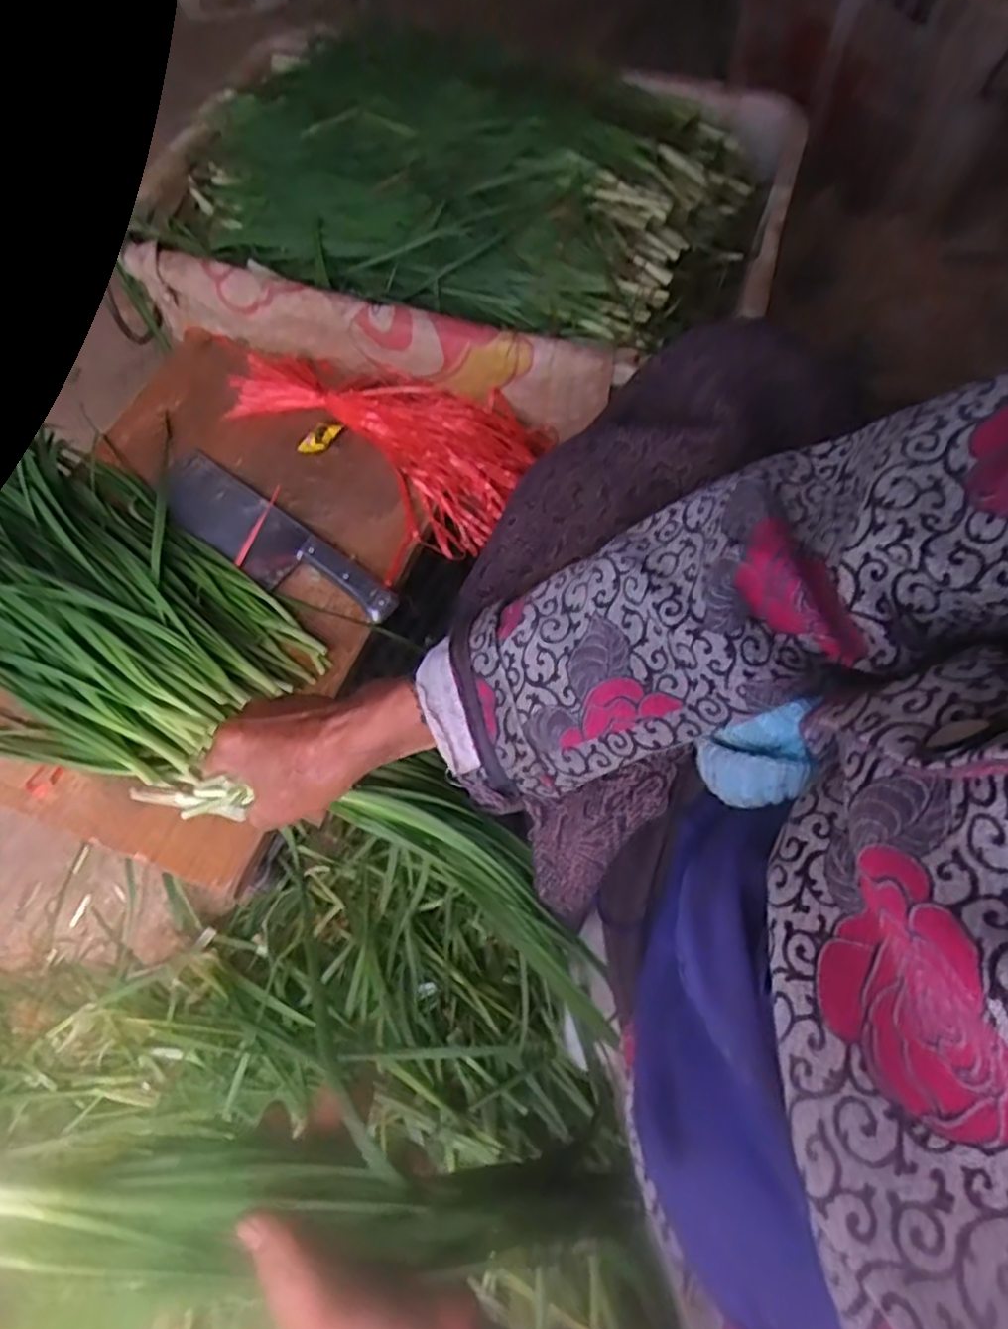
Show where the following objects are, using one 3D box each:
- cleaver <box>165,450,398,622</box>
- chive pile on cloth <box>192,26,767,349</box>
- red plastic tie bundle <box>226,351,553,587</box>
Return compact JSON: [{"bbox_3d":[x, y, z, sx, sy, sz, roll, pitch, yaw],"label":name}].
[{"bbox_3d":[-0.215,-0.110,0.675,0.270,0.020,0.070,37,70,17],"label":"cleaver"},{"bbox_3d":[-0.028,-0.546,0.787,0.581,0.101,0.410,9,64,5],"label":"chive pile on cloth"},{"bbox_3d":[-0.136,-0.210,0.735,0.311,0.063,0.225,20,66,10],"label":"red plastic tie bundle"}]

